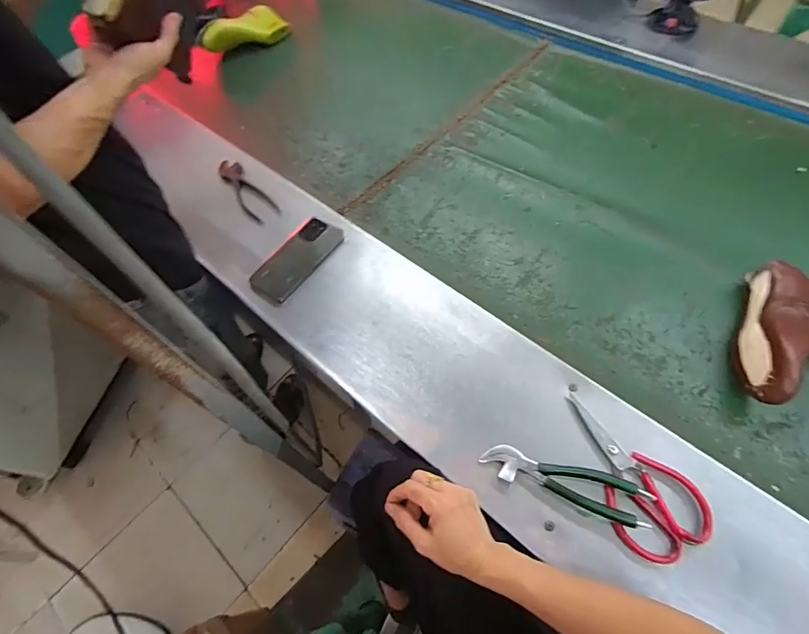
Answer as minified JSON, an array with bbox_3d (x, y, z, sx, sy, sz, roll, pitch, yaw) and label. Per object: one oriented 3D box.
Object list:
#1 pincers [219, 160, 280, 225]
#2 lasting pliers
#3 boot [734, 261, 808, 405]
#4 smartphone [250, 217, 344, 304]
[{"bbox_3d":[-0.310,-0.247,0.832,0.053,0.023,0.169,-37,64,-16],"label":"pincers"},{"bbox_3d":[0.192,0.197,0.515,0.191,0.022,0.047,17,63,13],"label":"lasting pliers"},{"bbox_3d":[0.546,0.034,0.581,0.137,0.075,0.223,22,64,15],"label":"boot"},{"bbox_3d":[-0.188,-0.102,0.737,0.081,0.008,0.172,36,74,17],"label":"smartphone"}]

